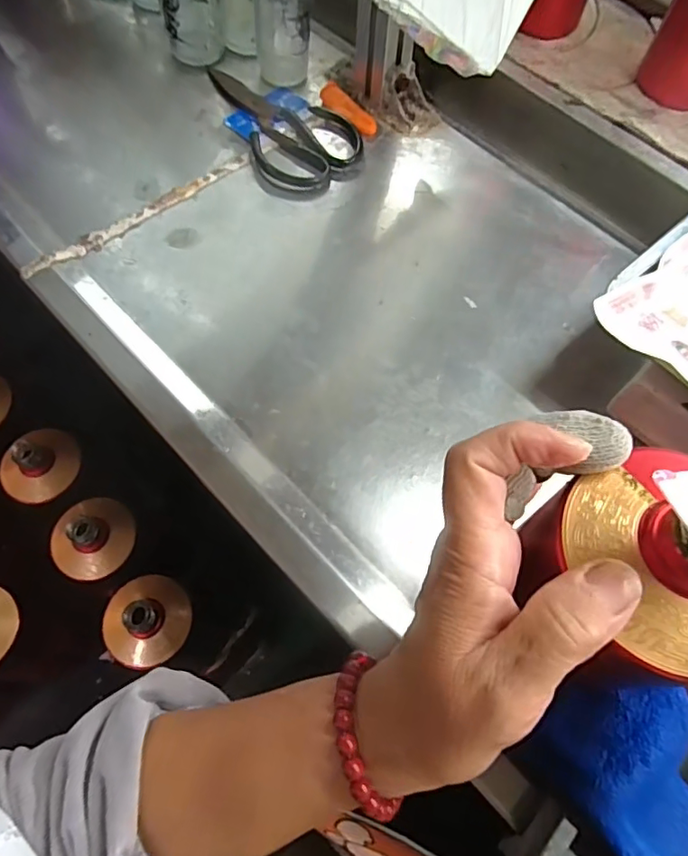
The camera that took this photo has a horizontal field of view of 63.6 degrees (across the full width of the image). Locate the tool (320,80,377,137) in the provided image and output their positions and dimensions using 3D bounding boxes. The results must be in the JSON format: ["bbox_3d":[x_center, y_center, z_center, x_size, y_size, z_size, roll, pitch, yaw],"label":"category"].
[{"bbox_3d":[0.003,-0.323,0.564,0.028,0.010,0.081,-35,71,-16],"label":"tool"}]

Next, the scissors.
[{"bbox_3d":[-0.066,-0.314,0.558,0.100,0.016,0.193,-28,69,-14],"label":"scissors"}]

